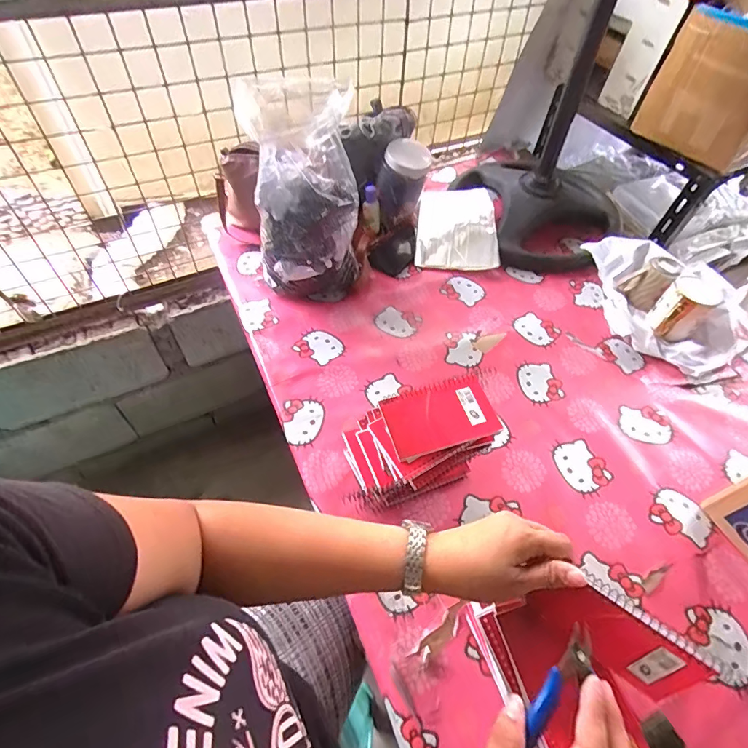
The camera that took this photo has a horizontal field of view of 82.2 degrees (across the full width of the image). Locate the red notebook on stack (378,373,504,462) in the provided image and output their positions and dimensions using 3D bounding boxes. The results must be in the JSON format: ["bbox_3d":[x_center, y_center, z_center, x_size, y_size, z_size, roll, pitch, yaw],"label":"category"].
[{"bbox_3d":[0.080,0.049,0.522,0.129,0.012,0.084,-15,57,-12],"label":"red notebook on stack"}]

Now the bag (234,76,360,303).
[{"bbox_3d":[-0.117,-0.306,0.741,0.174,0.312,0.174,-3,54,-5],"label":"bag"}]

